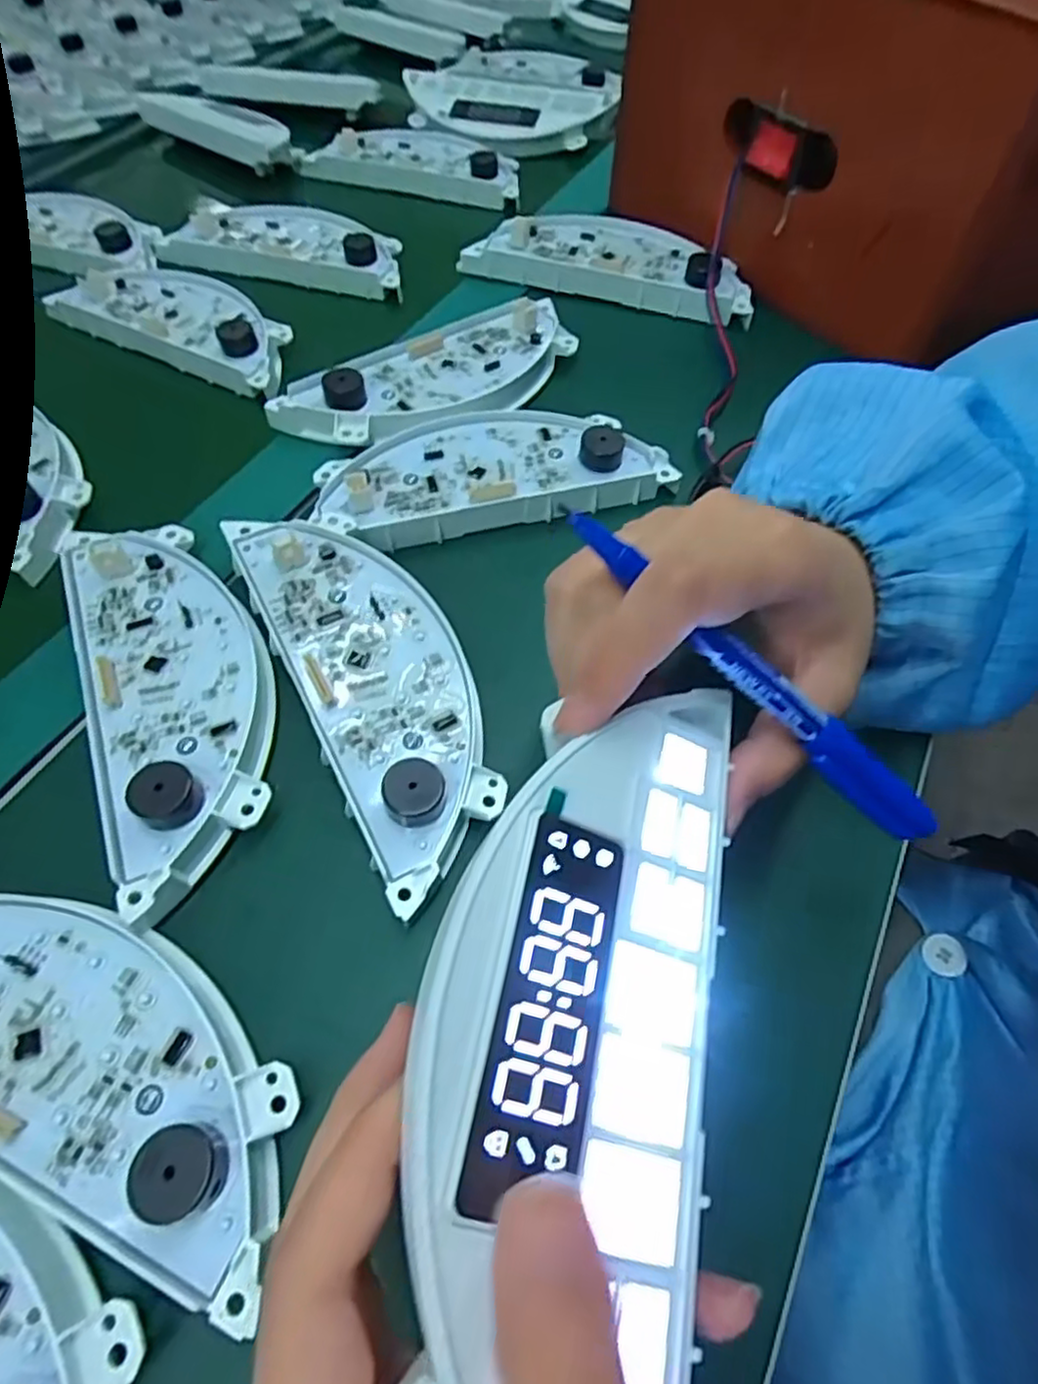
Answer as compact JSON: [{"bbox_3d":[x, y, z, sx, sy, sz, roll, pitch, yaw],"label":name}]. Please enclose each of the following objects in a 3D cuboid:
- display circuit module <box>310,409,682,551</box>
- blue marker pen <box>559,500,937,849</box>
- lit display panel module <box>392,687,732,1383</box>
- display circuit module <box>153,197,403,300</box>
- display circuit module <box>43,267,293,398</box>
[{"bbox_3d":[-0.014,-0.109,0.336,0.163,0.031,0.067,-13,58,-7],"label":"display circuit module"},{"bbox_3d":[0.064,-0.003,0.183,0.132,0.009,0.013,40,63,-8],"label":"blue marker pen"},{"bbox_3d":[0.014,0.062,0.147,0.064,0.012,0.155,25,57,-17],"label":"lit display panel module"},{"bbox_3d":[-0.155,-0.311,0.467,0.179,0.021,0.067,15,59,11],"label":"display circuit module"},{"bbox_3d":[-0.204,-0.231,0.418,0.178,0.023,0.063,27,62,17],"label":"display circuit module"}]

